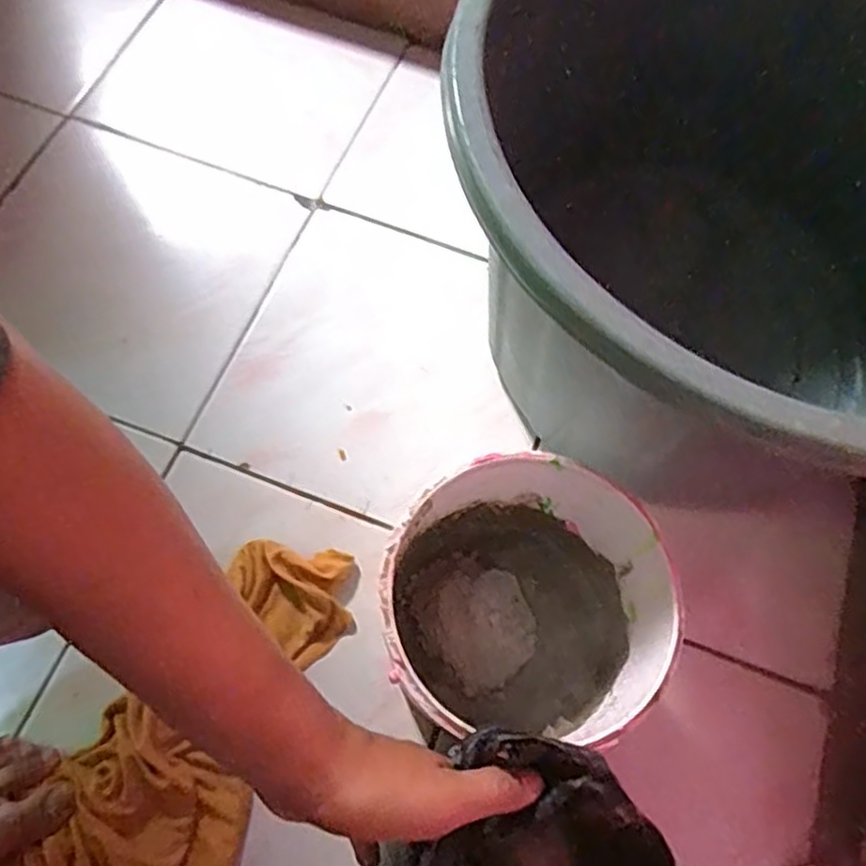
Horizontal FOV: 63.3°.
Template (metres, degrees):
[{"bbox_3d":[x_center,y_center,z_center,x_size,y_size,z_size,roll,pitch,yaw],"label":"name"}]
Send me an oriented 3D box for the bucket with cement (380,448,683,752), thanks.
[{"bbox_3d":[0.057,0.130,0.500,0.178,0.192,0.172,-3,68,-4],"label":"bucket with cement"}]

